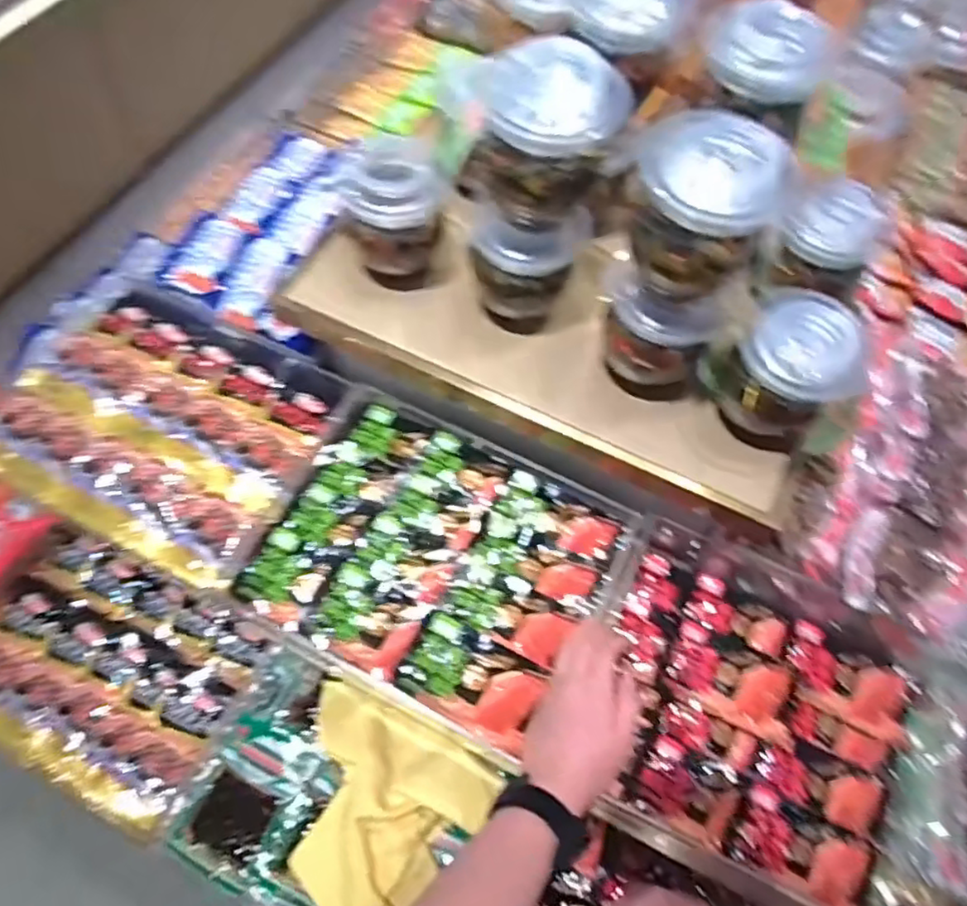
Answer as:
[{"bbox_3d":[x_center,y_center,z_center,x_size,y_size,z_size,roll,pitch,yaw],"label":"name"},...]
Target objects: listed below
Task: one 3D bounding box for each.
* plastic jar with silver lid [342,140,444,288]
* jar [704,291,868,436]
[{"bbox_3d":[-0.078,-0.203,0.575,0.078,0.100,0.077,1,63,-2],"label":"plastic jar with silver lid"},{"bbox_3d":[0.230,-0.062,0.505,0.088,0.082,0.082,1,63,-2],"label":"jar"}]

